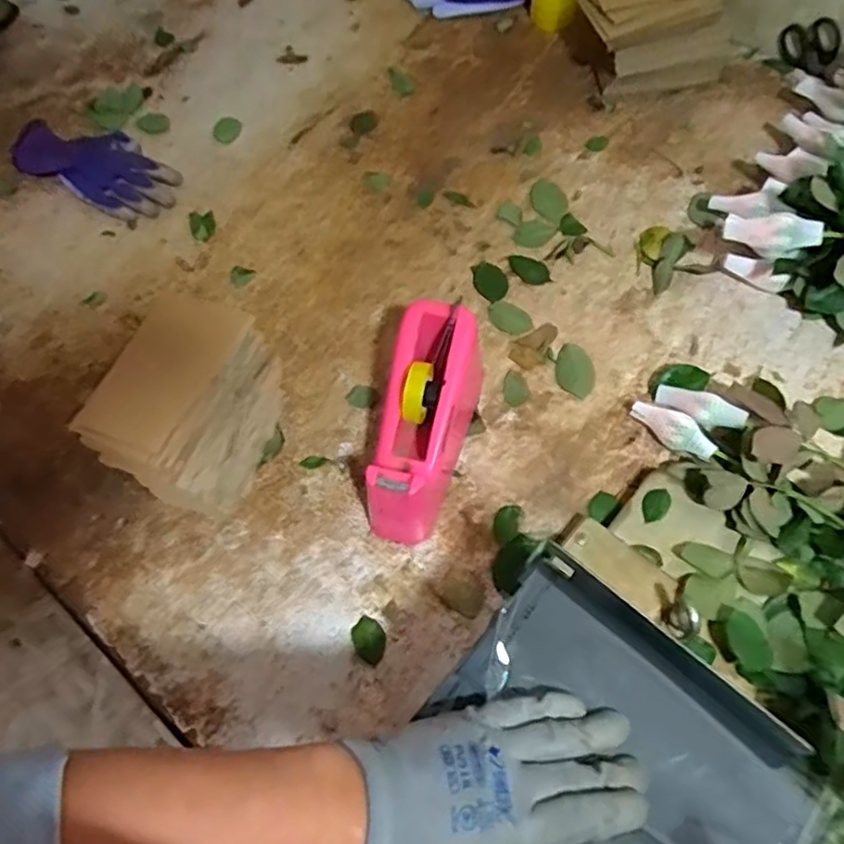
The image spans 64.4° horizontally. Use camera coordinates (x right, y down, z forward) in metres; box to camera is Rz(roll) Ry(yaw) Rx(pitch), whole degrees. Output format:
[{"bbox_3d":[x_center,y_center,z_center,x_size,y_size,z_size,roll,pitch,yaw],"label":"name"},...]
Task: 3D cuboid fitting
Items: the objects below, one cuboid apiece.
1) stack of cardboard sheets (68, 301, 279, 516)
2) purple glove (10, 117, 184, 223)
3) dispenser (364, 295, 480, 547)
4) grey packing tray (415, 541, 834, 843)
[{"bbox_3d":[-0.203,-0.009,0.595,0.096,0.164,0.151,19,69,11],"label":"stack of cardboard sheets"},{"bbox_3d":[-0.381,-0.306,0.787,0.175,0.069,0.099,30,71,15],"label":"purple glove"},{"bbox_3d":[-0.002,0.007,0.610,0.083,0.106,0.207,12,68,8],"label":"dispenser"},{"bbox_3d":[0.122,0.200,0.415,0.208,0.039,0.159,39,74,18],"label":"grey packing tray"}]

